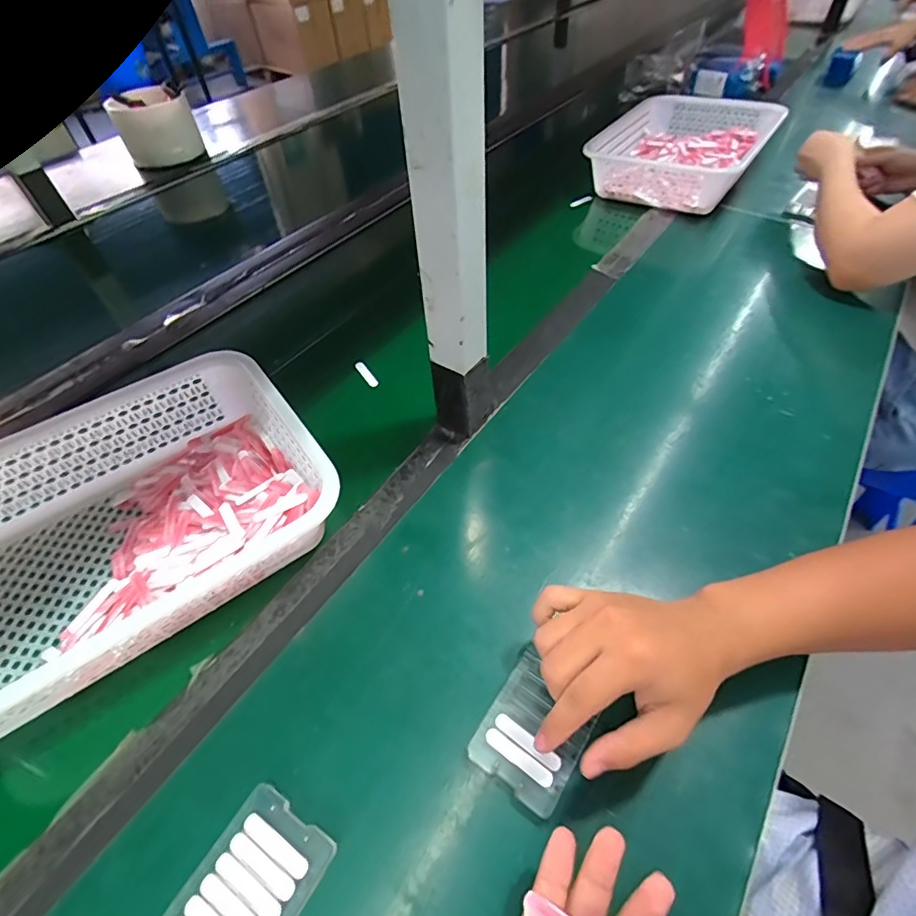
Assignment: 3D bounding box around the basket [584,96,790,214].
[{"bbox_3d":[0.420,-0.586,0.924,0.272,0.076,0.371,25,56,22],"label":"basket"}]

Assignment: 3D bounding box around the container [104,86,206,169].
[{"bbox_3d":[-0.668,-0.731,1.085,0.153,0.117,0.147,-28,55,-19],"label":"container"}]

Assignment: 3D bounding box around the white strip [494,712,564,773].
[{"bbox_3d":[0.050,0.201,0.347,0.052,0.004,0.011,31,59,26],"label":"white strip"}]

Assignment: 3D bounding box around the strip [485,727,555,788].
[{"bbox_3d":[0.042,0.209,0.341,0.051,0.005,0.011,29,58,24],"label":"strip"}]

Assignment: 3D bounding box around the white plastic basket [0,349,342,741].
[{"bbox_3d":[-0.306,0.062,0.438,0.358,0.079,0.253,-32,56,-21],"label":"white plastic basket"}]

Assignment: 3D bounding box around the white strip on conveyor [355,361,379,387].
[{"bbox_3d":[-0.115,-0.106,0.614,0.012,0.004,0.050,-46,60,8],"label":"white strip on conveyor"}]

